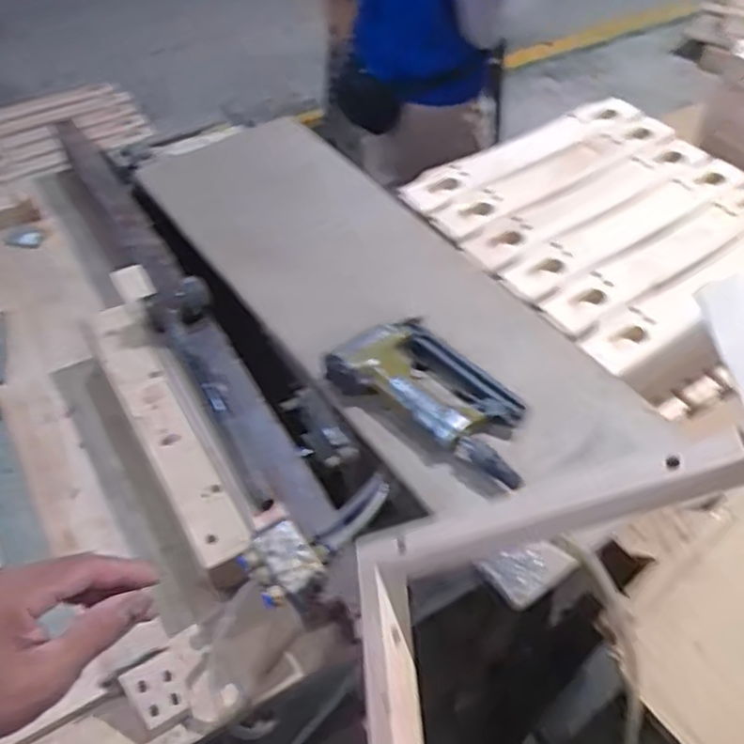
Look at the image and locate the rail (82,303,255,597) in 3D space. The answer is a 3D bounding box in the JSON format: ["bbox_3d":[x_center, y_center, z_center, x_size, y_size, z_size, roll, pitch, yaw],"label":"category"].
[{"bbox_3d":[-0.254,0.061,0.851,0.068,0.051,0.439,-24,55,-21],"label":"rail"}]

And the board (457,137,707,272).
[{"bbox_3d":[0.328,-0.266,1.046,0.444,0.019,0.078,-26,56,-23],"label":"board"}]

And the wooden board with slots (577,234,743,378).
[{"bbox_3d":[0.469,-0.131,0.934,0.473,0.024,0.072,-28,57,-24],"label":"wooden board with slots"}]

